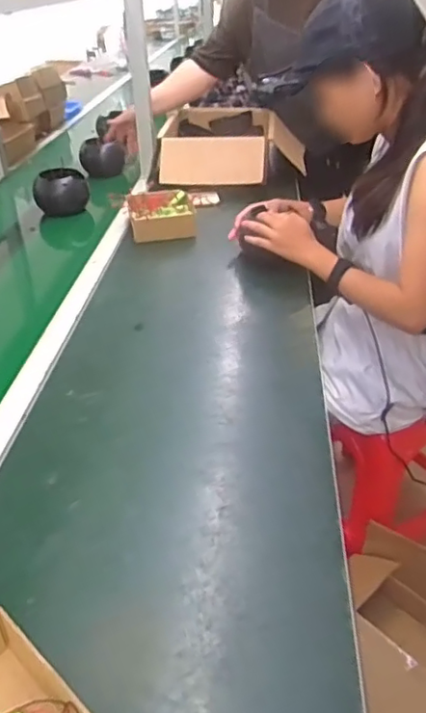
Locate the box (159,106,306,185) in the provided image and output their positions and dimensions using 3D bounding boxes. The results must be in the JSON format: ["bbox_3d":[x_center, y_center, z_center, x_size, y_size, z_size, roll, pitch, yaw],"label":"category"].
[{"bbox_3d":[0.059,-0.572,1.580,0.397,0.119,0.376,3,34,7],"label":"box"}]

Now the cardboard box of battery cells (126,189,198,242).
[{"bbox_3d":[-0.116,-0.318,1.291,0.141,0.061,0.159,-8,34,-10],"label":"cardboard box of battery cells"}]

